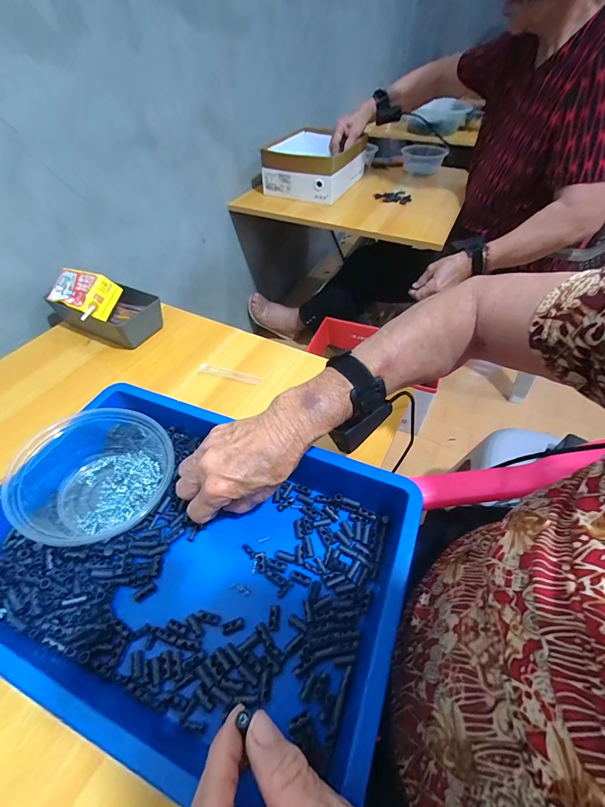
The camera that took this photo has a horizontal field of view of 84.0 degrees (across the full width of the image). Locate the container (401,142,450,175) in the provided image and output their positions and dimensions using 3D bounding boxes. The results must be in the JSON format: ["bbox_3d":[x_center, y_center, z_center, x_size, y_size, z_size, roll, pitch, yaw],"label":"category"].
[{"bbox_3d":[0.405,-0.830,1.133,0.131,0.078,0.157,4,50,3],"label":"container"}]

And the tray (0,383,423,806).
[{"bbox_3d":[-0.099,0.129,0.304,0.349,0.061,0.242,18,52,15],"label":"tray"}]

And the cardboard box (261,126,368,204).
[{"bbox_3d":[0.038,-0.740,1.033,0.257,0.107,0.335,19,53,16],"label":"cardboard box"}]

